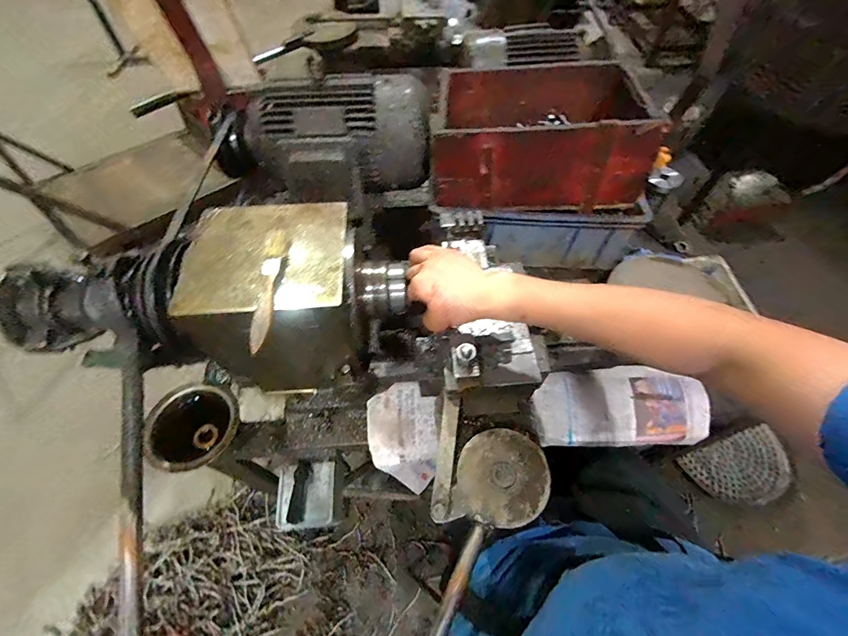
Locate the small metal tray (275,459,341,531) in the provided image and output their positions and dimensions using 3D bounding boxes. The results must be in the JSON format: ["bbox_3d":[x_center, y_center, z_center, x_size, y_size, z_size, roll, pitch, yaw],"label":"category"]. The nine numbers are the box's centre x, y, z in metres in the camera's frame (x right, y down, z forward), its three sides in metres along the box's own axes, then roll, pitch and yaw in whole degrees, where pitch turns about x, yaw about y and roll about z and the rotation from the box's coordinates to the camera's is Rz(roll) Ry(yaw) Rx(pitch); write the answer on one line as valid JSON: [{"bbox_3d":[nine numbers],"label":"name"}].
[{"bbox_3d":[-0.187,0.283,0.609,0.094,0.027,0.095,-5,57,-3],"label":"small metal tray"}]

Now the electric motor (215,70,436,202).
[{"bbox_3d":[-0.172,-0.294,0.664,0.372,0.173,0.186,-7,57,-5],"label":"electric motor"}]

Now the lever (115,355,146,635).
[{"bbox_3d":[-0.283,0.172,0.367,0.022,0.026,0.284,-16,63,-11],"label":"lever"}]

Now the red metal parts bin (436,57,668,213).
[{"bbox_3d":[0.193,-0.341,0.685,0.343,0.147,0.265,-1,57,-1],"label":"red metal parts bin"}]

